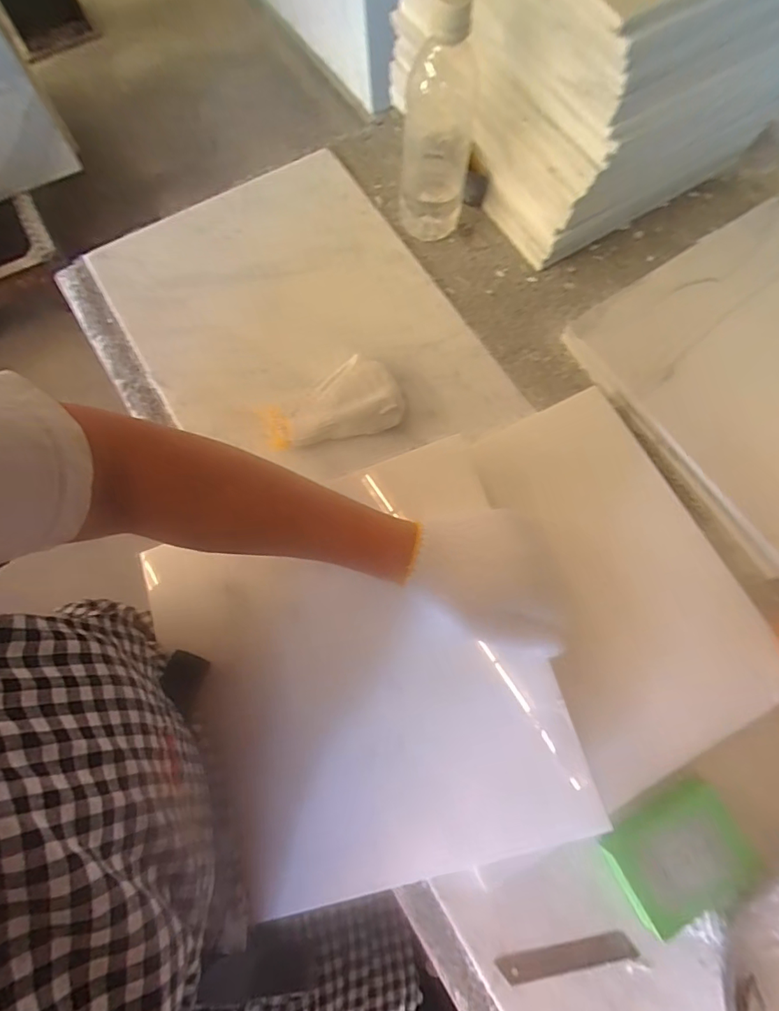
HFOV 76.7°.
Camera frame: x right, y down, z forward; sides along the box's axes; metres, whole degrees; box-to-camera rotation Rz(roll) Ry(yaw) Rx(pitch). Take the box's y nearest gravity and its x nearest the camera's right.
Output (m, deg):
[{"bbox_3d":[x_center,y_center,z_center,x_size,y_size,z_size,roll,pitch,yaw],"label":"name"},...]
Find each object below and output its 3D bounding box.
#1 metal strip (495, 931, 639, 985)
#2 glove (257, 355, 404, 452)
[{"bbox_3d":[0.129,0.329,0.358,0.098,0.004,0.018,-10,75,-2],"label":"metal strip"},{"bbox_3d":[-0.056,-0.098,0.467,0.127,0.031,0.071,-12,73,-3],"label":"glove"}]

